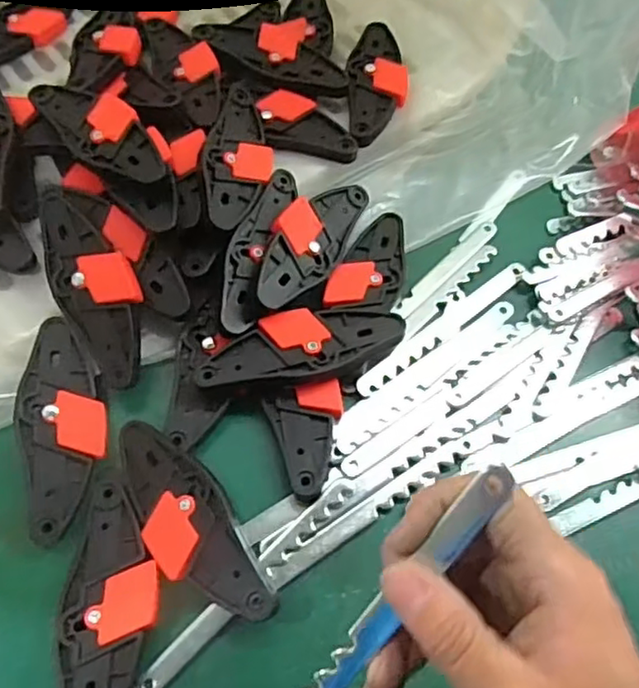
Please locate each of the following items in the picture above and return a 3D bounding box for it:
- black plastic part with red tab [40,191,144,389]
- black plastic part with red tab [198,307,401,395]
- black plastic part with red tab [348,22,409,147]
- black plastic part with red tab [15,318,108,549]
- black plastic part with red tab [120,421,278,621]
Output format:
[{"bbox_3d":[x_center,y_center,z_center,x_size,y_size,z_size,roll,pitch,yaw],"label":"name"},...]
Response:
[{"bbox_3d":[-0.136,-0.037,0.390,0.045,0.013,0.128,-23,81,-13],"label":"black plastic part with red tab"},{"bbox_3d":[-0.011,0.003,0.388,0.122,0.015,0.046,-8,61,-5],"label":"black plastic part with red tab"},{"bbox_3d":[0.045,-0.203,0.496,0.044,0.015,0.123,0,61,-1],"label":"black plastic part with red tab"},{"bbox_3d":[-0.145,0.045,0.361,0.045,0.011,0.122,-8,65,-6],"label":"black plastic part with red tab"},{"bbox_3d":[-0.070,0.094,0.342,0.044,0.013,0.121,-26,64,-15],"label":"black plastic part with red tab"}]

